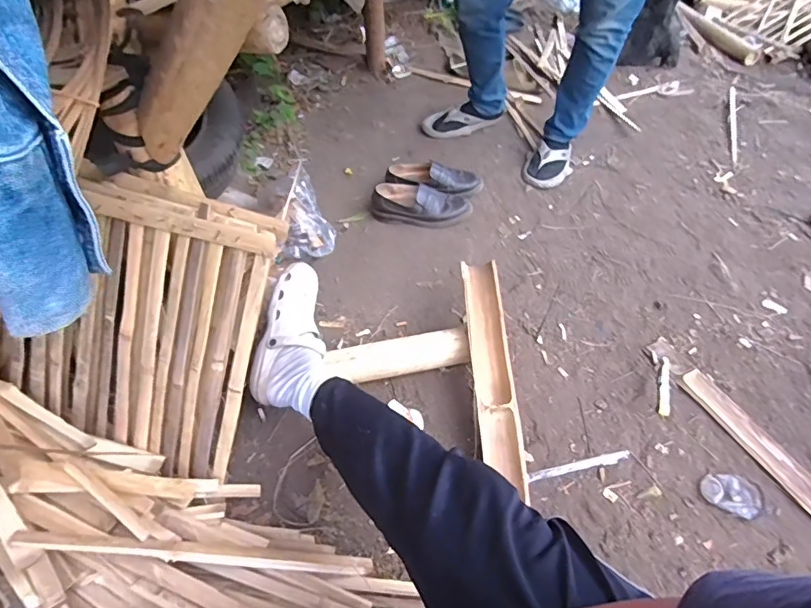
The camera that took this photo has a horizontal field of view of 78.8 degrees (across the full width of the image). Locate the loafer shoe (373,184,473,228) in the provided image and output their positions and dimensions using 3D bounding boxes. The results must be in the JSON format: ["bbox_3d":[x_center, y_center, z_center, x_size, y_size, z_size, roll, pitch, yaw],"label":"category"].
[{"bbox_3d":[0.043,-0.267,1.347,0.268,0.081,0.095,7,46,7],"label":"loafer shoe"}]

